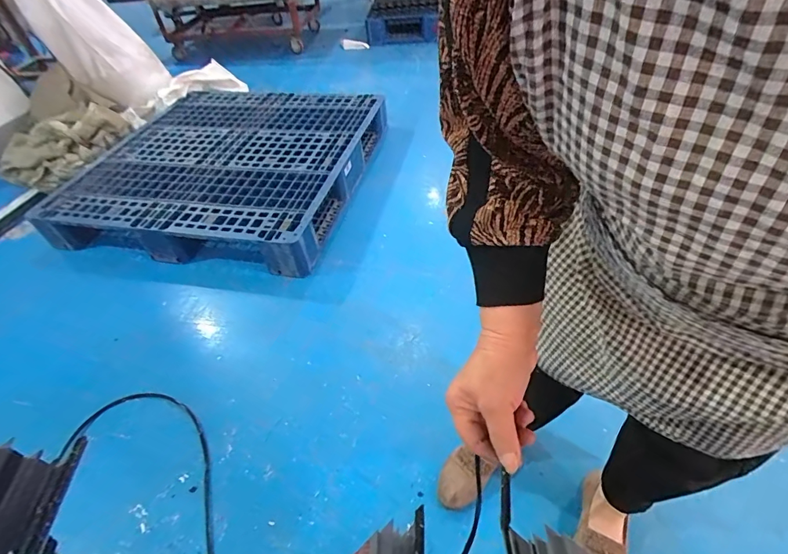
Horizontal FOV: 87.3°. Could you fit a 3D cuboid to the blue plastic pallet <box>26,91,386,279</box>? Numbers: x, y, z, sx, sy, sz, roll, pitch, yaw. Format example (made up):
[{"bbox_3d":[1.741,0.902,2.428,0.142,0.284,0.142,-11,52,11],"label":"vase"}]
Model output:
[{"bbox_3d":[-0.679,-0.483,1.746,1.068,0.149,1.100,6,48,11],"label":"blue plastic pallet"}]

